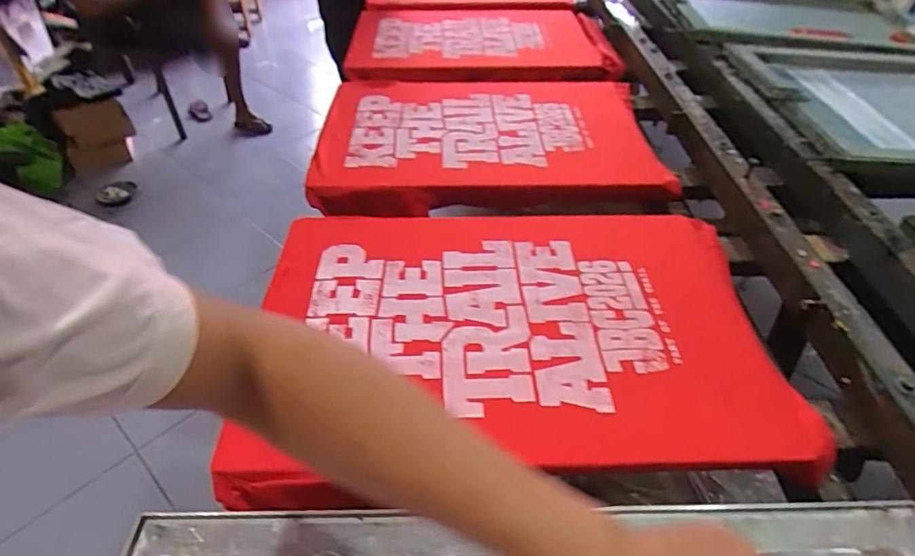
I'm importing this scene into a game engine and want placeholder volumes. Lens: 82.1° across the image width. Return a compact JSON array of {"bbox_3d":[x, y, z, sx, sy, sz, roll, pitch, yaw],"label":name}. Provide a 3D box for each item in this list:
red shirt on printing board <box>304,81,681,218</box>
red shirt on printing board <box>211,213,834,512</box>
[{"bbox_3d":[0.054,-0.285,1.031,0.628,0.056,0.469,-5,44,-5],"label":"red shirt on printing board"},{"bbox_3d":[0.070,0.054,0.657,0.606,0.036,0.411,-2,44,-2],"label":"red shirt on printing board"}]

